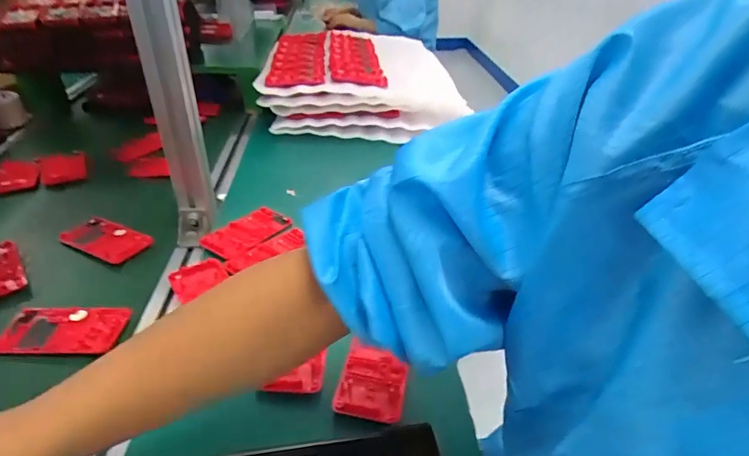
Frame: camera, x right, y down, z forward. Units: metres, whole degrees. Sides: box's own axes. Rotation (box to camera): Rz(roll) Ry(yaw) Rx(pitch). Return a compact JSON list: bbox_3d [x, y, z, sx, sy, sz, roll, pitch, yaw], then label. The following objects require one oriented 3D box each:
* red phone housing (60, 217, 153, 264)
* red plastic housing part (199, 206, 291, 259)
[{"bbox_3d":[-0.362,0.014,0.612,0.115,0.011,0.057,16,37,20],"label":"red phone housing"},{"bbox_3d":[-0.177,0.001,0.632,0.061,0.015,0.120,22,40,28],"label":"red plastic housing part"}]

